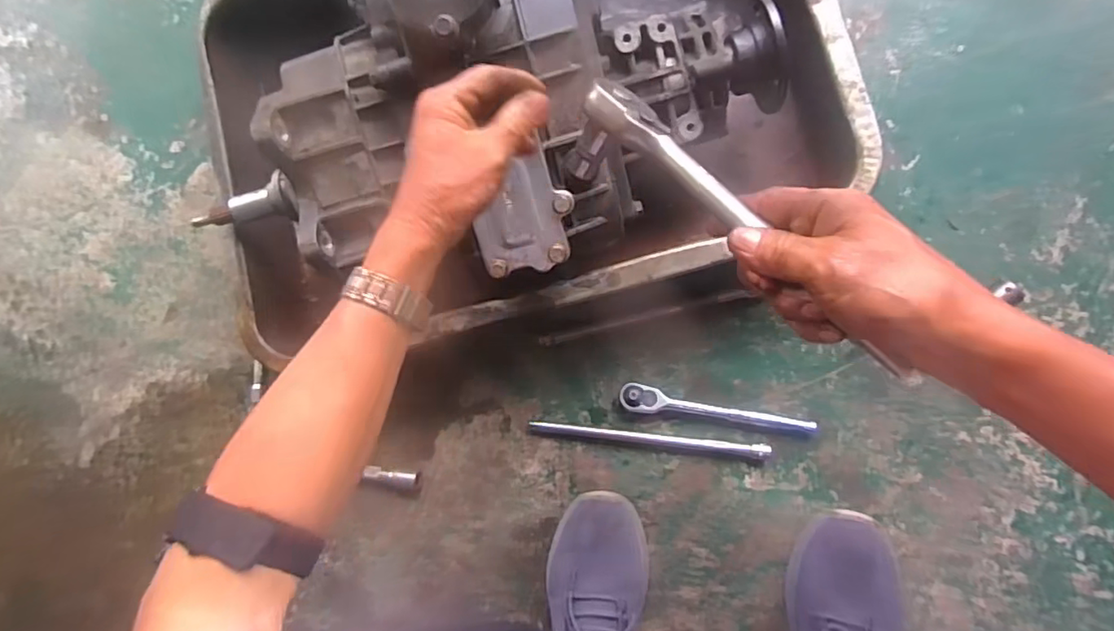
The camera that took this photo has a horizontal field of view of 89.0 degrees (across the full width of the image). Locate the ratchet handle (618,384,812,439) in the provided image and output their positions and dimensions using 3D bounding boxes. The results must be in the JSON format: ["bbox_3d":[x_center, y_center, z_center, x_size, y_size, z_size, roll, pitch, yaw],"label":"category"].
[{"bbox_3d":[0.167,0.100,0.593,0.199,0.024,0.028,8,89,10],"label":"ratchet handle"}]

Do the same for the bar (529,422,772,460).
[{"bbox_3d":[0.095,0.132,0.604,0.250,0.016,0.015,4,88,10],"label":"bar"}]

